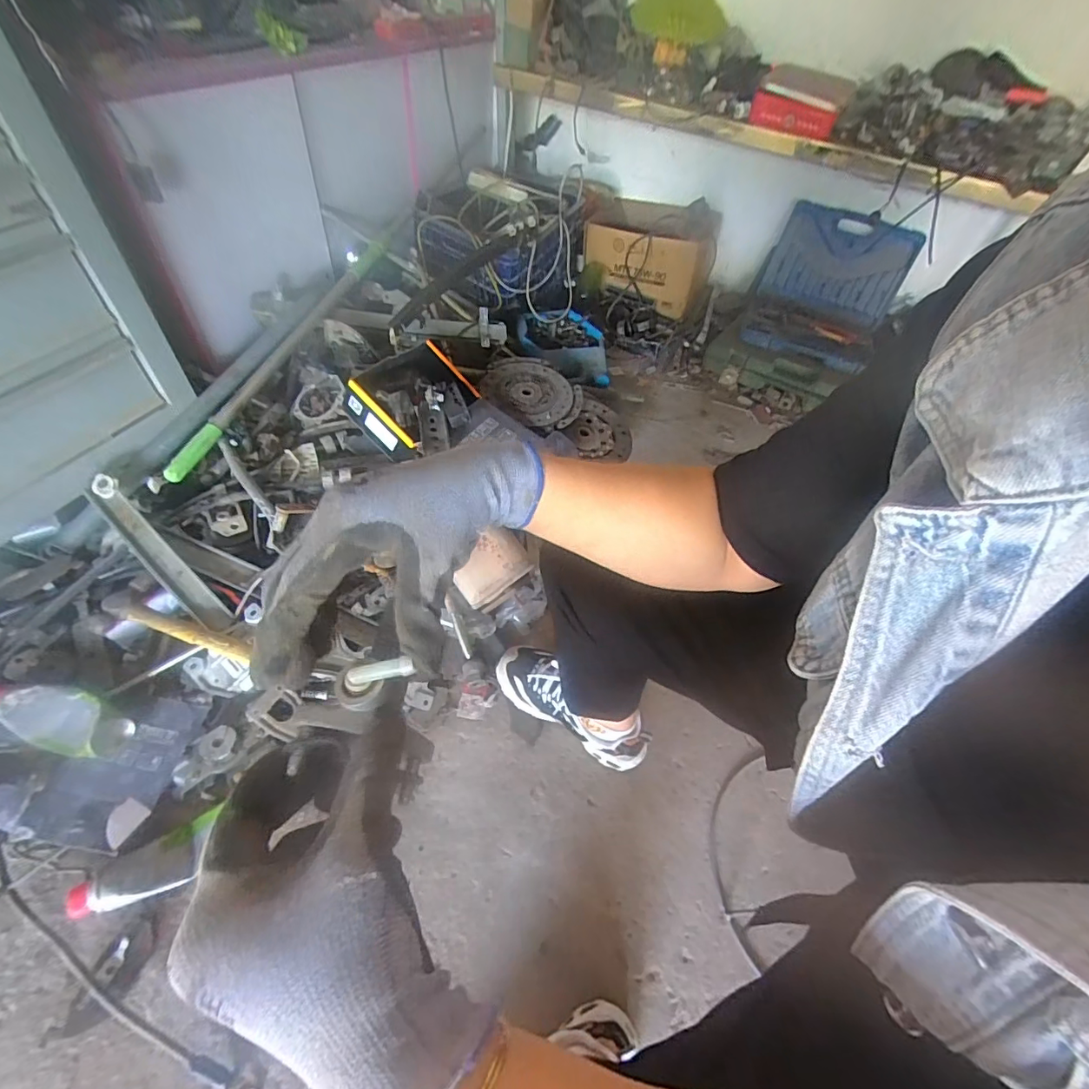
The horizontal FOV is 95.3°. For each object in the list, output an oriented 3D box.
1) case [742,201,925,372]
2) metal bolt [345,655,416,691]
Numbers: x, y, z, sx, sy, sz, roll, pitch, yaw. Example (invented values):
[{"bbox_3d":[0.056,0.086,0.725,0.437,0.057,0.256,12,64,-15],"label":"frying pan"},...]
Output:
[{"bbox_3d":[0.833,-0.765,1.456,0.385,0.284,0.405,28,54,13],"label":"case"},{"bbox_3d":[-0.081,0.063,0.243,0.034,0.007,0.010,-17,50,9],"label":"metal bolt"}]

